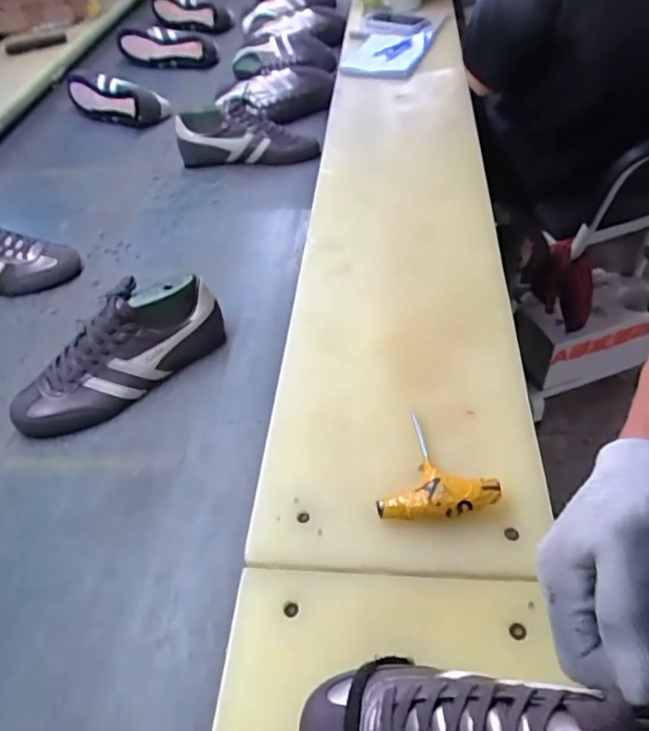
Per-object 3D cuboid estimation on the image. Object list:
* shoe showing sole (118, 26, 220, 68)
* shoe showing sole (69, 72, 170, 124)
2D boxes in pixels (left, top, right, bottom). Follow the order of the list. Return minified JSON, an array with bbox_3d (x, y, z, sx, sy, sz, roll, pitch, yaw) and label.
[{"bbox_3d":[-0.390,-0.807,1.390,0.242,0.086,0.073,-4,47,-17],"label":"shoe showing sole"},{"bbox_3d":[-0.454,-0.588,1.193,0.245,0.084,0.075,21,55,23],"label":"shoe showing sole"}]

